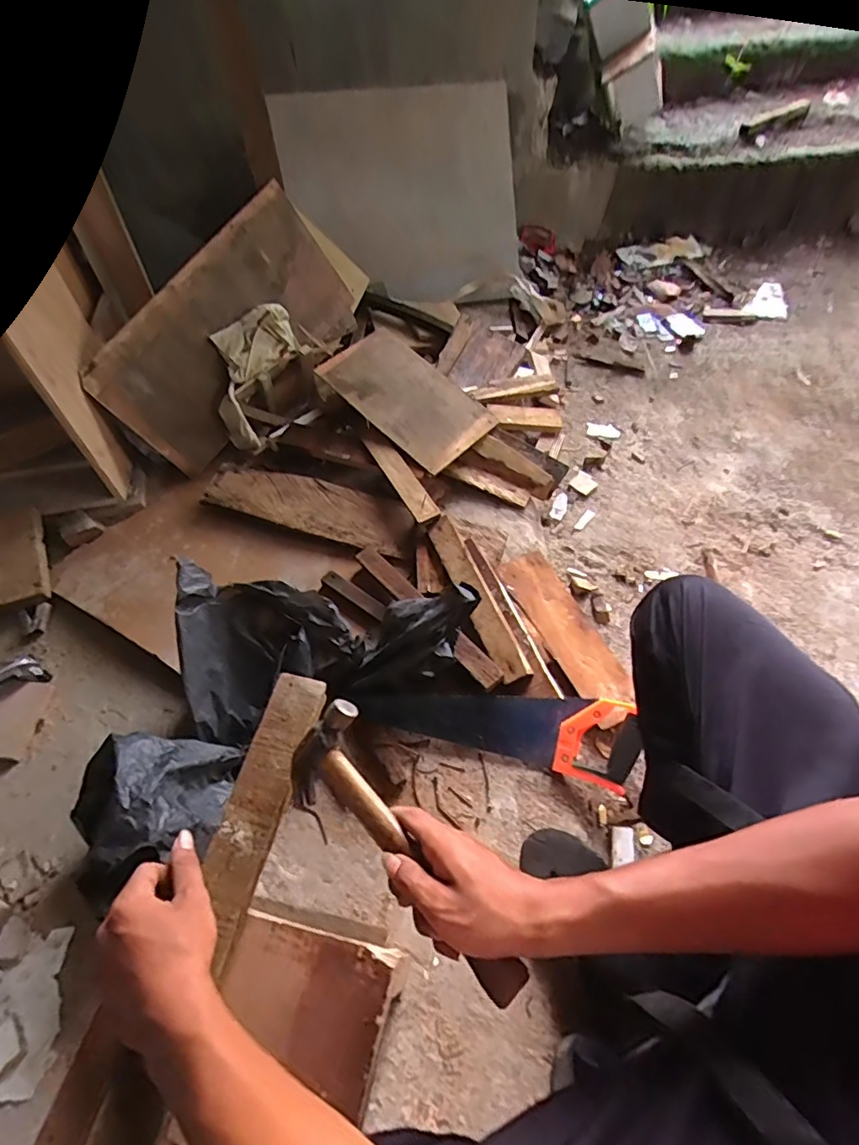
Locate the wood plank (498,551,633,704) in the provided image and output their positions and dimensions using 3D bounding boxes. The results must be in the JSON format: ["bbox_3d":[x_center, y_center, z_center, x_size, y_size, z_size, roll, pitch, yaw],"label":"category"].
[{"bbox_3d":[0.219,0.085,0.871,0.114,0.013,0.283,-21,63,-29],"label":"wood plank"}]

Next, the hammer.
[{"bbox_3d":[-0.022,0.217,0.432,0.243,0.032,0.094,39,101,27],"label":"hammer"}]

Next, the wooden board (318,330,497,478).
[{"bbox_3d":[-0.047,-0.354,1.060,0.330,0.020,0.194,42,67,13],"label":"wooden board"}]

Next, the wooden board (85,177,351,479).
[{"bbox_3d":[-0.385,-0.480,1.087,0.028,0.285,0.559,20,70,46],"label":"wooden board"}]

